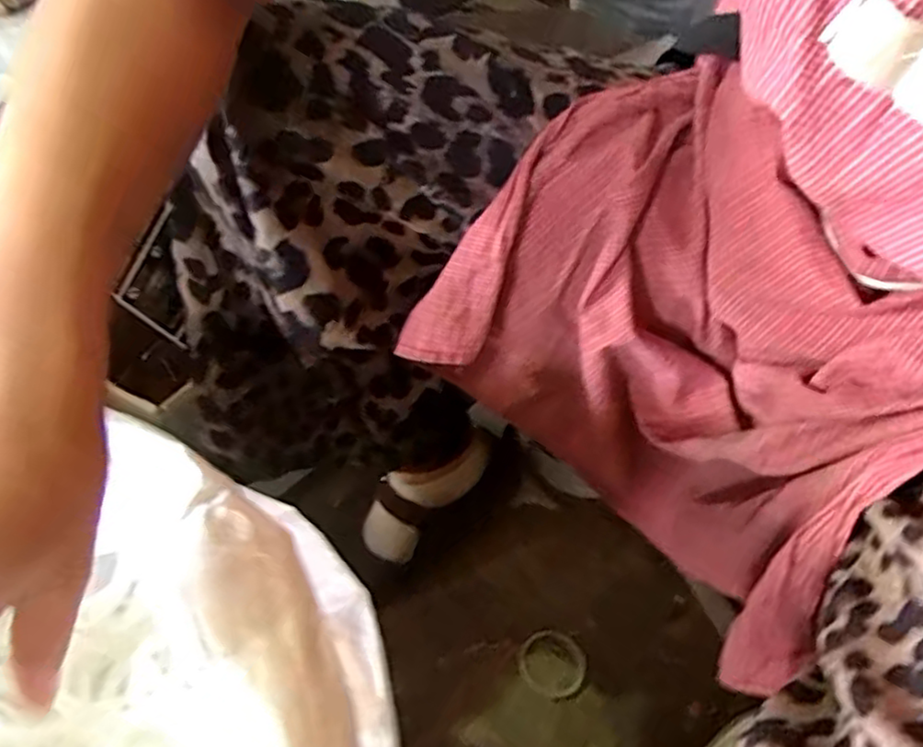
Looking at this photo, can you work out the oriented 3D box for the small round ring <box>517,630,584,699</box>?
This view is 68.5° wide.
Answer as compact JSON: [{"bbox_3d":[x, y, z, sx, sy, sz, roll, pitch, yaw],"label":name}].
[{"bbox_3d":[0.090,0.289,0.678,0.064,0.007,0.060,-3,52,3],"label":"small round ring"}]

